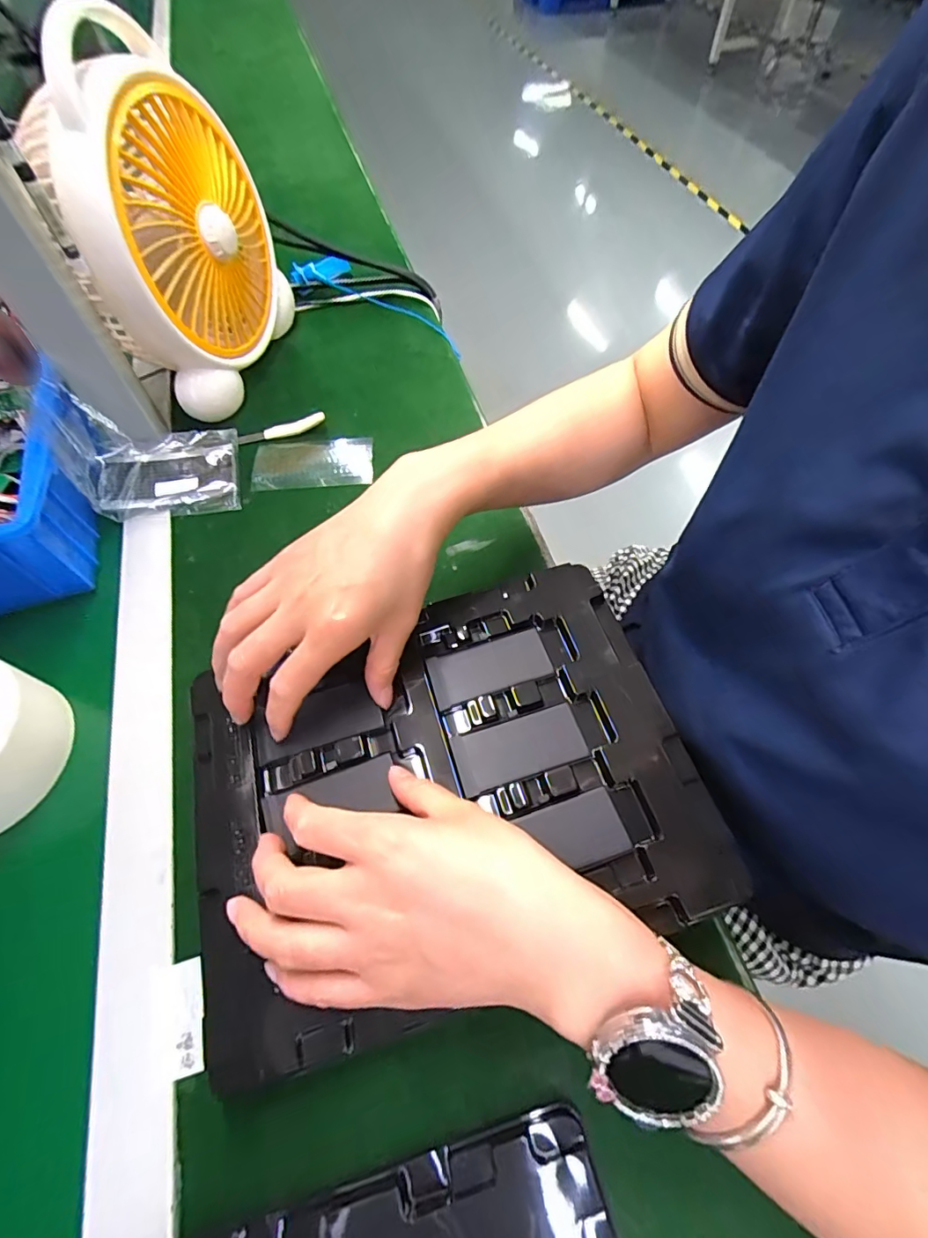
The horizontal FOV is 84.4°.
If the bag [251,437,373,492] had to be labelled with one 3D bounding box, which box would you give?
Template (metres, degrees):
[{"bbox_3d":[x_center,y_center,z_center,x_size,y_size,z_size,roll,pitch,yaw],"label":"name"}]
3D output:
[{"bbox_3d":[-0.141,-0.146,0.478,0.109,0.011,0.057,-2,59,0],"label":"bag"}]

